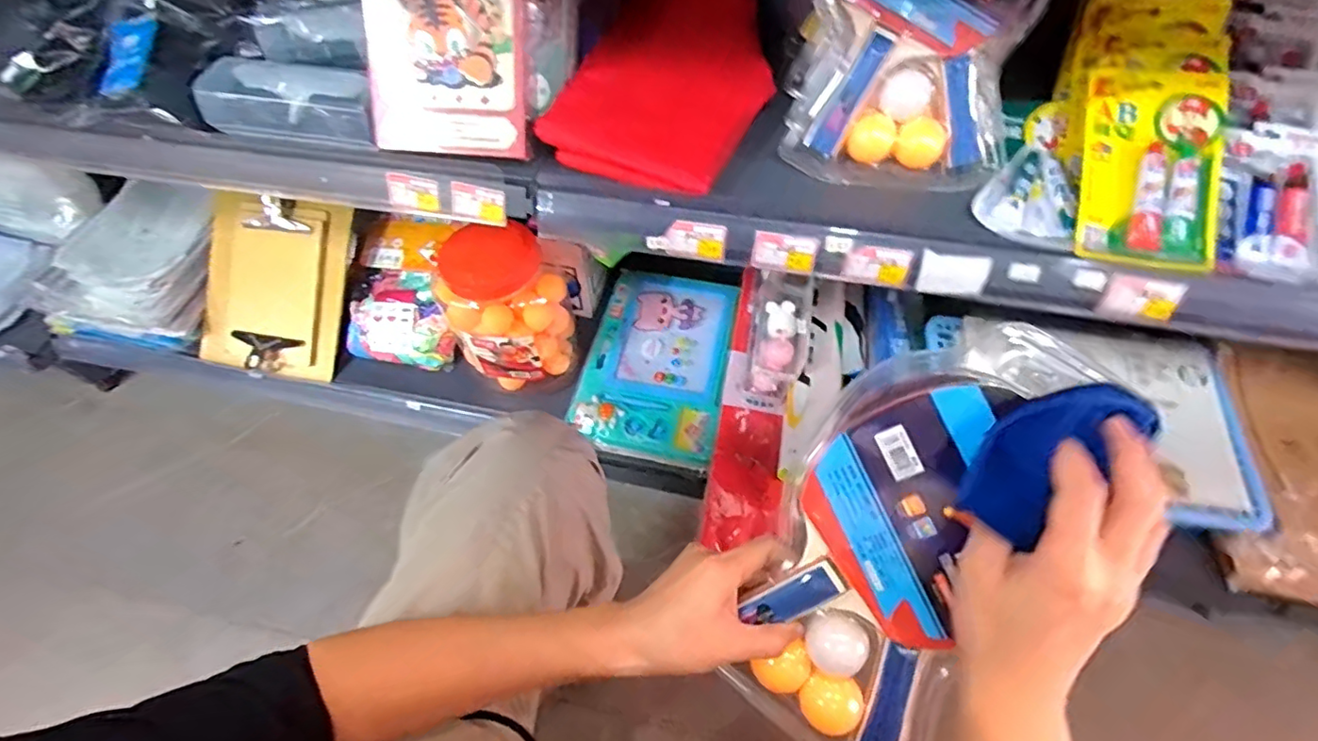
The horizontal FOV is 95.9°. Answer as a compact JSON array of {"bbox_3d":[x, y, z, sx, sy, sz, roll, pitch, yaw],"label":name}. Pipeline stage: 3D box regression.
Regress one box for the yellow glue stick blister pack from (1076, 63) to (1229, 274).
[{"bbox_3d":[0.394,-0.166,0.475,0.100,0.017,0.172,11,82,11],"label":"yellow glue stick blister pack"}]

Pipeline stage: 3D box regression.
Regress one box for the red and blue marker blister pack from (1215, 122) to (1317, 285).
[{"bbox_3d":[0.479,-0.135,0.459,0.070,0.020,0.129,14,78,14],"label":"red and blue marker blister pack"}]

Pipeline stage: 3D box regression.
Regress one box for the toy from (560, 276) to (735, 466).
[{"bbox_3d":[0.002,-0.018,0.860,0.207,0.037,0.305,10,57,8],"label":"toy"}]

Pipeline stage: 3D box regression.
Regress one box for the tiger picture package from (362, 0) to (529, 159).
[{"bbox_3d":[-0.178,-0.271,0.484,0.136,0.178,0.022,8,22,7],"label":"tiger picture package"}]

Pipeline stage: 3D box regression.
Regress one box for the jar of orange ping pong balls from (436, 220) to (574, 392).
[{"bbox_3d":[-0.203,-0.089,0.774,0.140,0.220,0.135,-1,59,2],"label":"jar of orange ping pong balls"}]

